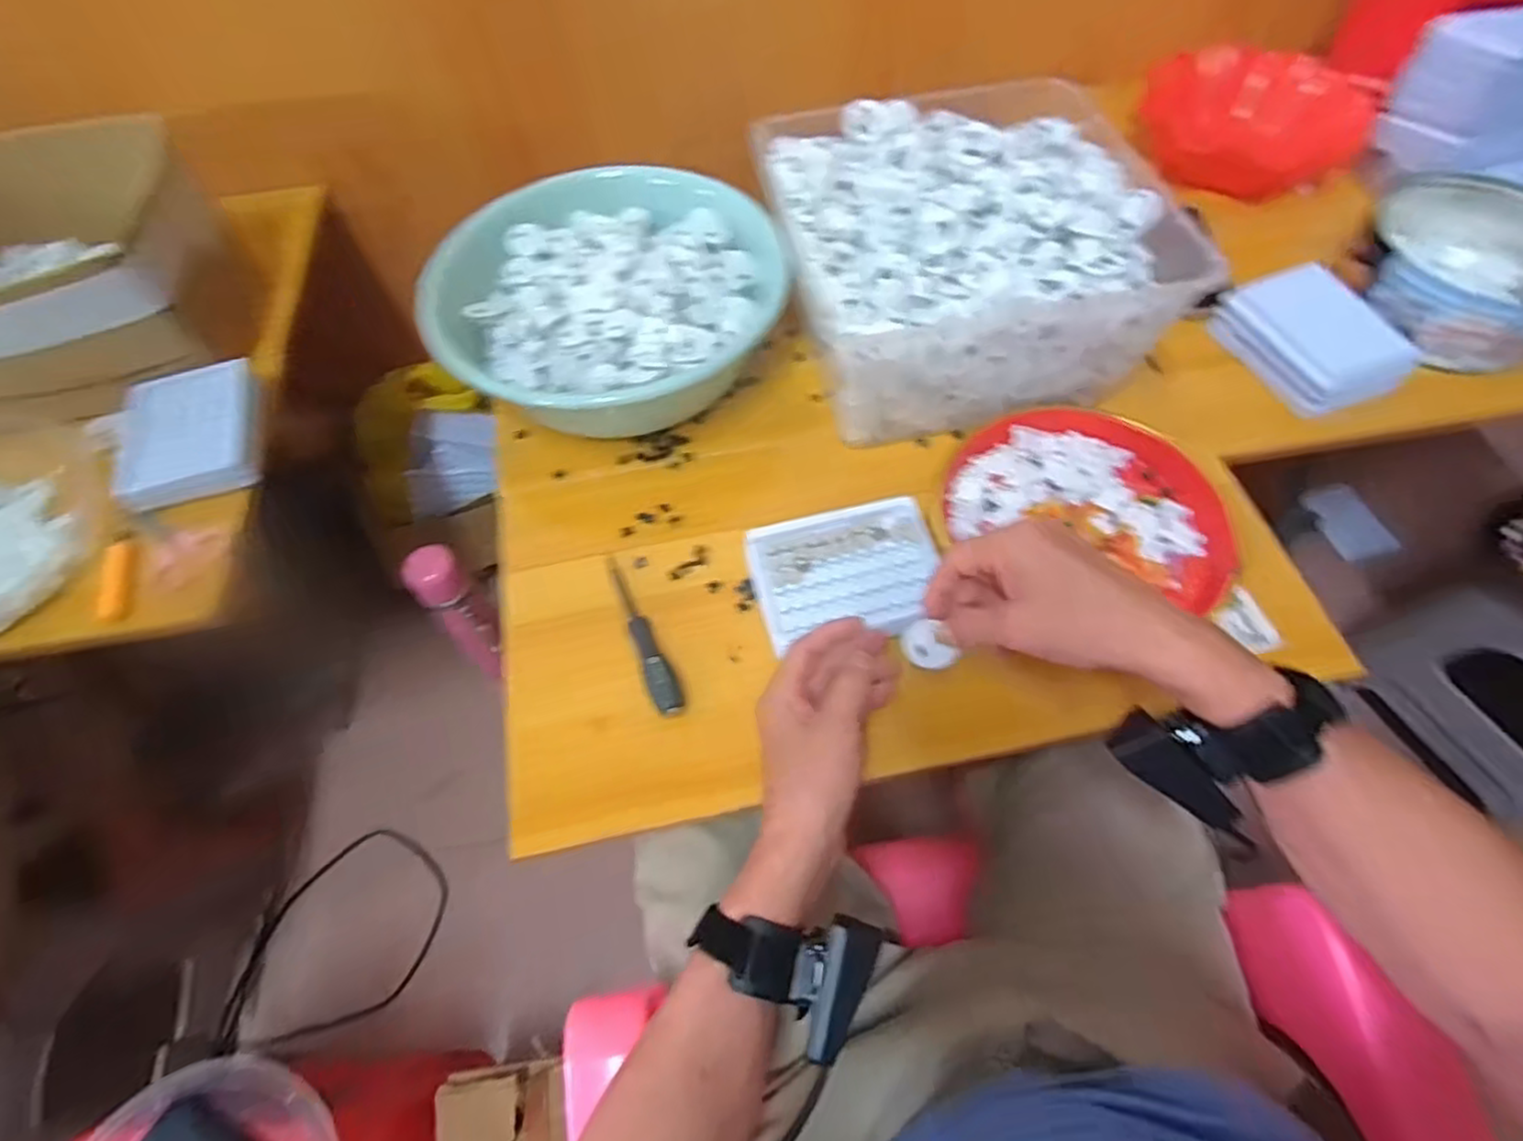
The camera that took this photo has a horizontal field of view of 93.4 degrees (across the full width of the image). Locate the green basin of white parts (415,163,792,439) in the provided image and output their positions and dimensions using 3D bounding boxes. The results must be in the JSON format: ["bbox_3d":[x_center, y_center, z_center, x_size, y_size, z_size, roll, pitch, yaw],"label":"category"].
[{"bbox_3d":[-0.132,-0.241,0.649,0.270,0.100,0.284,-1,60,1],"label":"green basin of white parts"}]

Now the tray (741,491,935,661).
[{"bbox_3d":[0.063,0.000,0.533,0.133,0.021,0.104,-14,60,-6],"label":"tray"}]

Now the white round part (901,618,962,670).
[{"bbox_3d":[0.103,0.047,0.445,0.029,0.006,0.031,-23,81,24],"label":"white round part"}]

